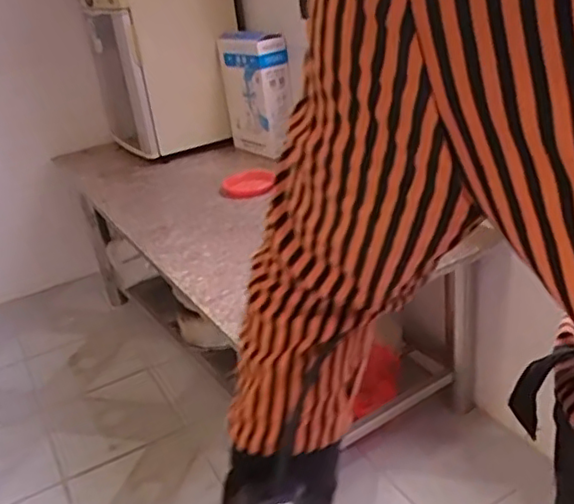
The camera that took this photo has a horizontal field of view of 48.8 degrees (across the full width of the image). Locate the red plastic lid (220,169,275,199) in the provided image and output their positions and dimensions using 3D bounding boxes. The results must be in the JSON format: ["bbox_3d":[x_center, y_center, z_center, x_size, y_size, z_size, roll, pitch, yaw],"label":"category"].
[{"bbox_3d":[-0.111,-0.186,1.753,0.124,0.041,0.161,2,29,16],"label":"red plastic lid"}]

